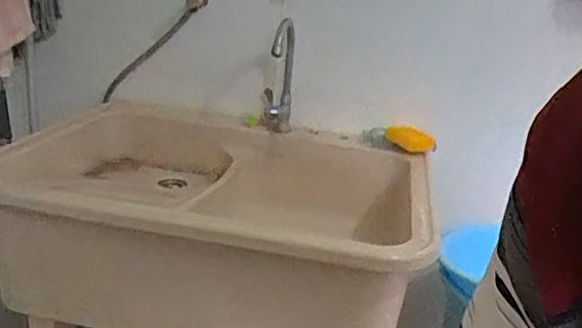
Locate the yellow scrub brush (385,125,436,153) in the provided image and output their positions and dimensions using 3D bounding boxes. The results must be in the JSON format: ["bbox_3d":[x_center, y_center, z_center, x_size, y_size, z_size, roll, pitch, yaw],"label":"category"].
[{"bbox_3d":[0.268,-0.057,1.319,0.077,0.027,0.113,-3,23,-28],"label":"yellow scrub brush"}]

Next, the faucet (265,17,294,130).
[{"bbox_3d":[-0.025,-0.177,1.263,0.049,0.270,0.063,8,42,6],"label":"faucet"}]

